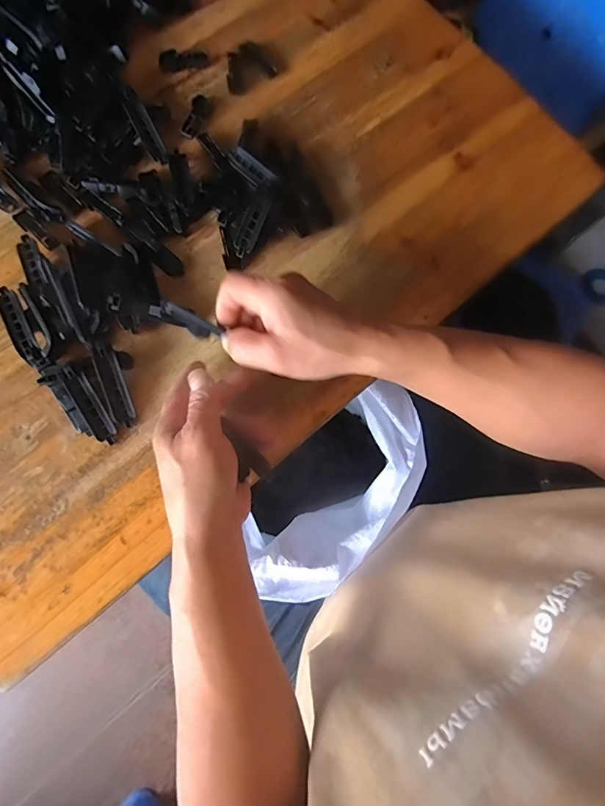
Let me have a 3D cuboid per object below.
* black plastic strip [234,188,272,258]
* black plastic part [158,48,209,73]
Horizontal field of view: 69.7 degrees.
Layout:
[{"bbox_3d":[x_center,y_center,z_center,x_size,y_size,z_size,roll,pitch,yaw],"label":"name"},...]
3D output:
[{"bbox_3d":[-0.046,-0.171,0.408,0.019,0.005,0.069,23,83,-7],"label":"black plastic strip"},{"bbox_3d":[-0.126,-0.363,0.460,0.050,0.009,0.023,-8,79,-5],"label":"black plastic part"}]

